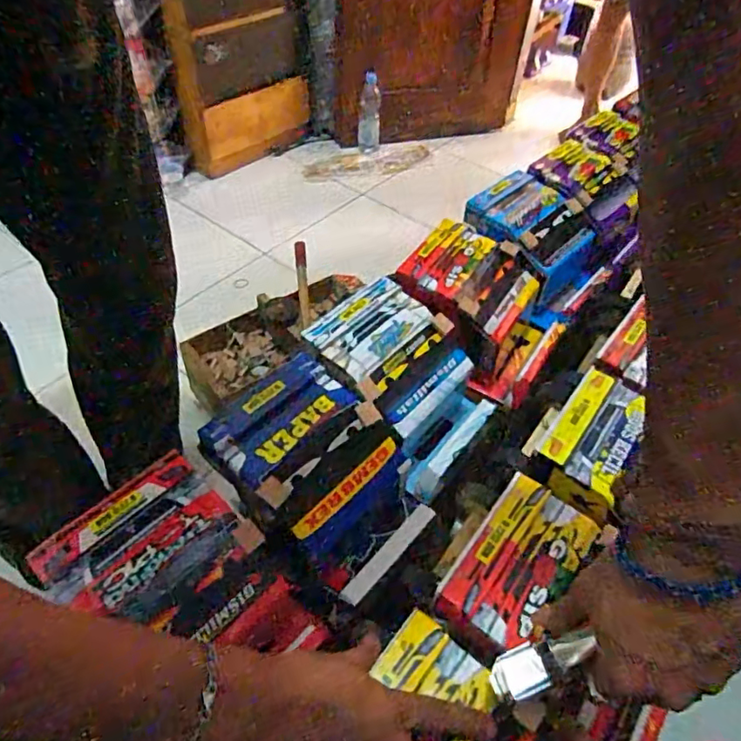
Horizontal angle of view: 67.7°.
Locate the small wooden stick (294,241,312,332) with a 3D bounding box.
[{"bbox_3d":[-0.136,-0.173,1.111,0.021,0.023,0.200,-4,69,-9],"label":"small wooden stick"}]

